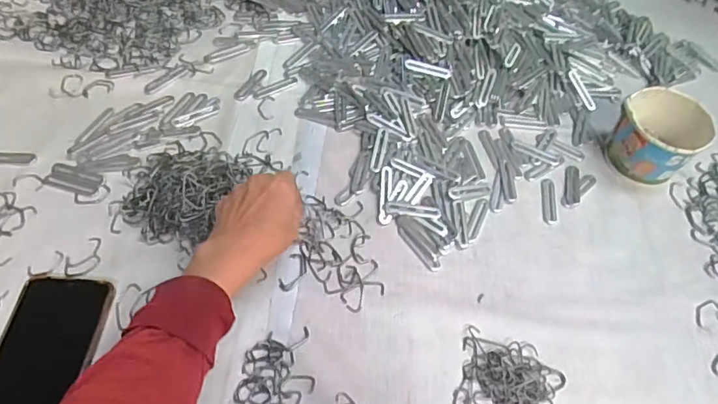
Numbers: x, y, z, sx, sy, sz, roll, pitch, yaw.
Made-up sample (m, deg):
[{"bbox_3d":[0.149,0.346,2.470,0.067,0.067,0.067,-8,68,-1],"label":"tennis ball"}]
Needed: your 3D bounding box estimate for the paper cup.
[{"bbox_3d":[0.332,-0.073,0.576,0.078,0.076,0.086,-28,64,-21],"label":"paper cup"}]

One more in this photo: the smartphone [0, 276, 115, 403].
[{"bbox_3d":[-0.266,0.139,0.426,0.083,0.016,0.165,5,57,-2],"label":"smartphone"}]

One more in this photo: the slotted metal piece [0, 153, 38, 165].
[{"bbox_3d":[-0.371,-0.047,0.540,0.058,0.004,0.017,1,57,-4],"label":"slotted metal piece"}]

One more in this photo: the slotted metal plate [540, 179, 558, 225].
[{"bbox_3d":[0.210,-0.001,0.568,0.015,0.006,0.057,7,57,-1],"label":"slotted metal plate"}]

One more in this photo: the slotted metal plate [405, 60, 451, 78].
[{"bbox_3d":[0.086,-0.166,0.637,0.057,0.005,0.014,15,57,5],"label":"slotted metal plate"}]

